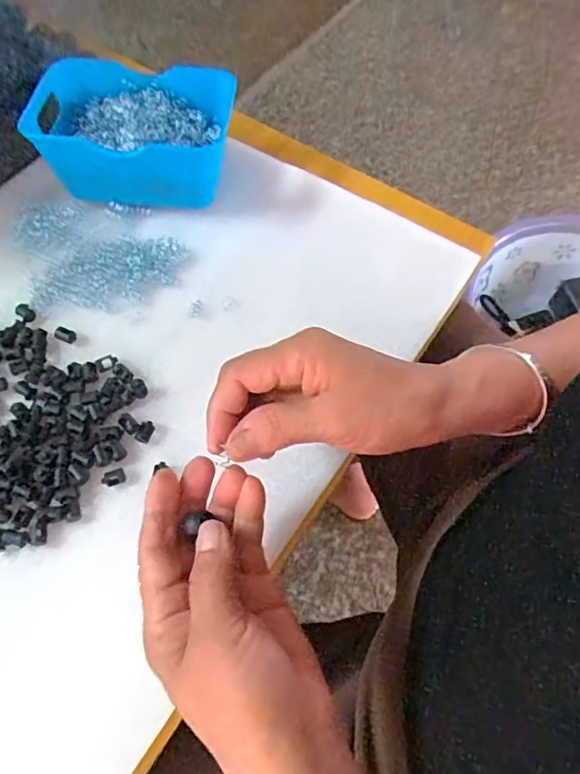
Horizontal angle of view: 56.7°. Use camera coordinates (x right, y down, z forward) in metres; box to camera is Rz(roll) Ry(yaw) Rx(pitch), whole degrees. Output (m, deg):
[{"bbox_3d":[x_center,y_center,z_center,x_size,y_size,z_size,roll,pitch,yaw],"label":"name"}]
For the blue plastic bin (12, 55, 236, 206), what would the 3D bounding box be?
[{"bbox_3d":[-0.125,-0.208,0.440,0.150,0.061,0.108,9,63,4],"label":"blue plastic bin"}]

